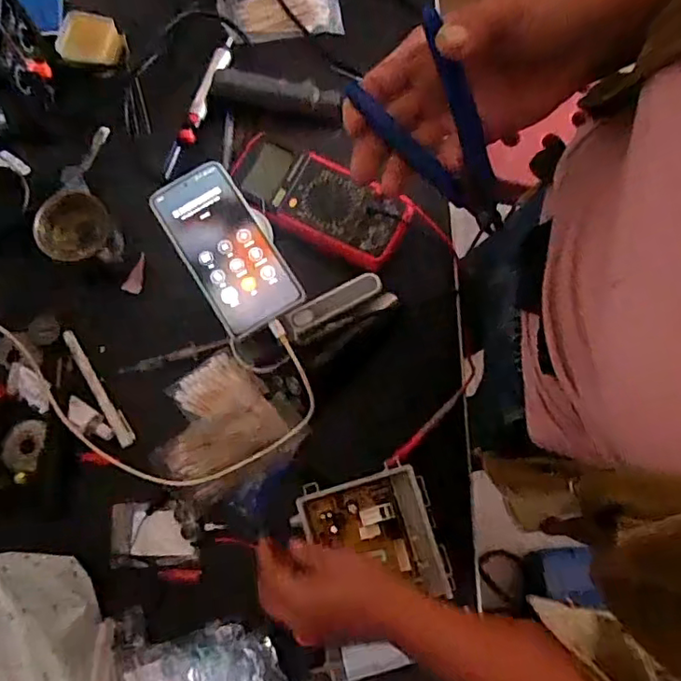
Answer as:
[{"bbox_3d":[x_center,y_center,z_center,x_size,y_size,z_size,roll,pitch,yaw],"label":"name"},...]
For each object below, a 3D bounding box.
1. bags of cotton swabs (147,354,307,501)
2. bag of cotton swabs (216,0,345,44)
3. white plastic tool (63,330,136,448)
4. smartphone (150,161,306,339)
[{"bbox_3d":[-0.116,0.079,0.551,0.132,0.024,0.123,-32,79,-9],"label":"bags of cotton swabs"},{"bbox_3d":[-0.069,-0.381,0.663,0.138,0.009,0.061,-15,110,-11],"label":"bag of cotton swabs"},{"bbox_3d":[-0.238,0.046,0.566,0.015,0.008,0.129,-32,79,-8],"label":"white plastic tool"},{"bbox_3d":[-0.106,-0.087,0.531,0.079,0.018,0.162,-31,79,-8],"label":"smartphone"}]

